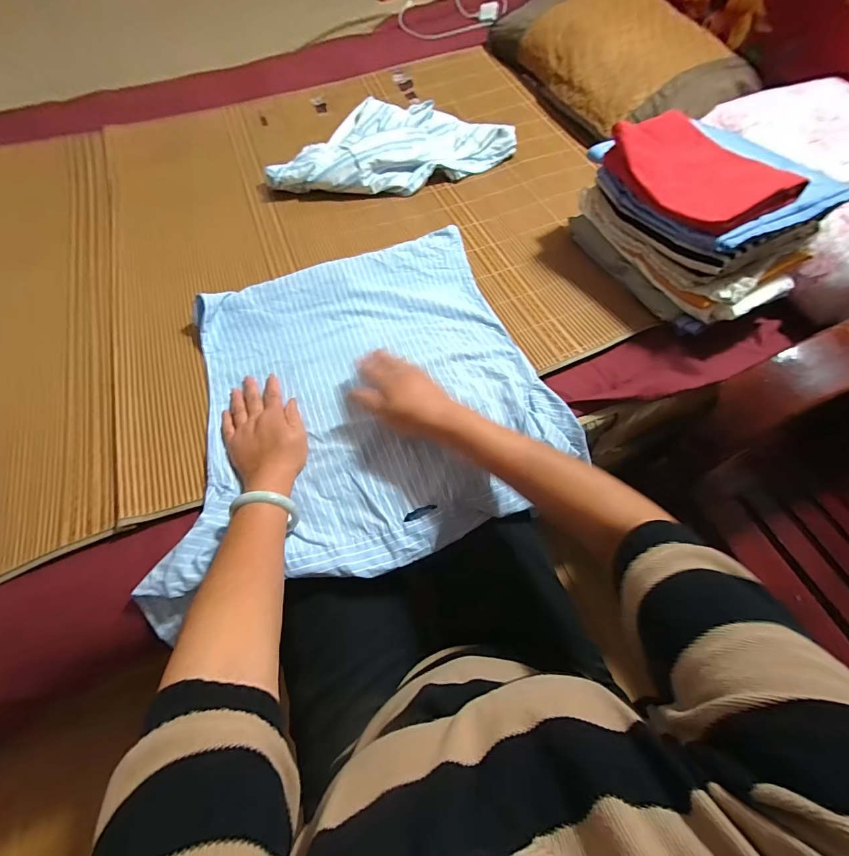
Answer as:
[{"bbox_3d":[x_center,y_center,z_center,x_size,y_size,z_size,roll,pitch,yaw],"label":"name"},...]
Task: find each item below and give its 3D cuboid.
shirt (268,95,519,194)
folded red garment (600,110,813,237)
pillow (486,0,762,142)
[{"bbox_3d":[-0.068,-0.637,0.811,0.497,0.062,0.309,-7,63,-3],"label":"shirt"},{"bbox_3d":[0.382,-0.364,0.533,0.149,0.049,0.233,-23,65,-11],"label":"folded red garment"},{"bbox_3d":[0.449,-0.891,0.889,0.334,0.157,0.593,-23,65,-11],"label":"pillow"}]

